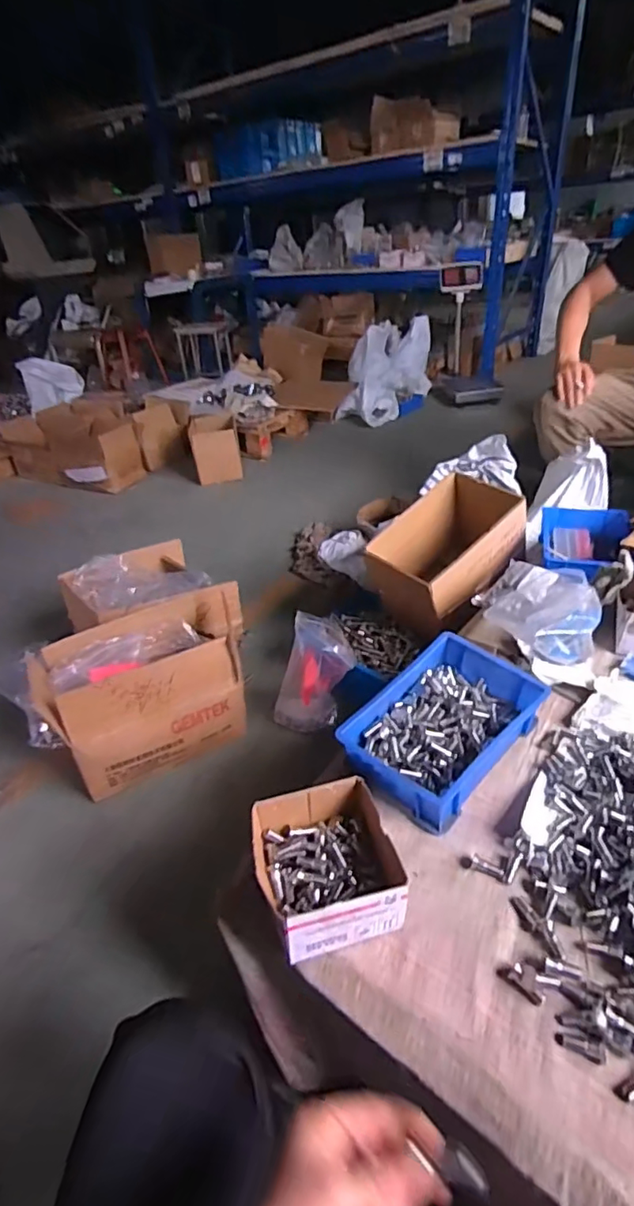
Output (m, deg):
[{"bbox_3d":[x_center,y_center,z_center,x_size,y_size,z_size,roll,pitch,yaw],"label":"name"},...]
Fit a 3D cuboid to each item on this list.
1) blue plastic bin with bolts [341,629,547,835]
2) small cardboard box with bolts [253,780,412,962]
[{"bbox_3d":[0.176,0.167,0.770,0.254,0.087,0.173,-30,41,-32],"label":"blue plastic bin with bolts"},{"bbox_3d":[0.008,0.287,0.617,0.139,0.072,0.150,-12,35,-10],"label":"small cardboard box with bolts"}]

